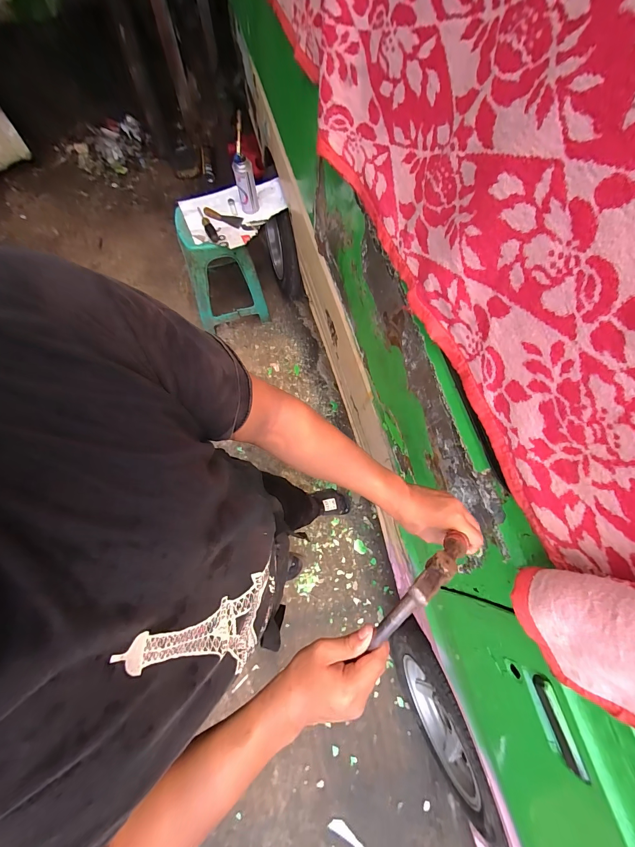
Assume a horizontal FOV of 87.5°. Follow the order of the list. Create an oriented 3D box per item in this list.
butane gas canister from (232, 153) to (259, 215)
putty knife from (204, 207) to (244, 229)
[{"bbox_3d":[-0.246,-0.823,1.135,0.066,0.191,0.061,-8,70,-5],"label":"butane gas canister"},{"bbox_3d":[-0.356,-0.790,1.272,0.172,0.021,0.060,28,71,8],"label":"putty knife"}]

